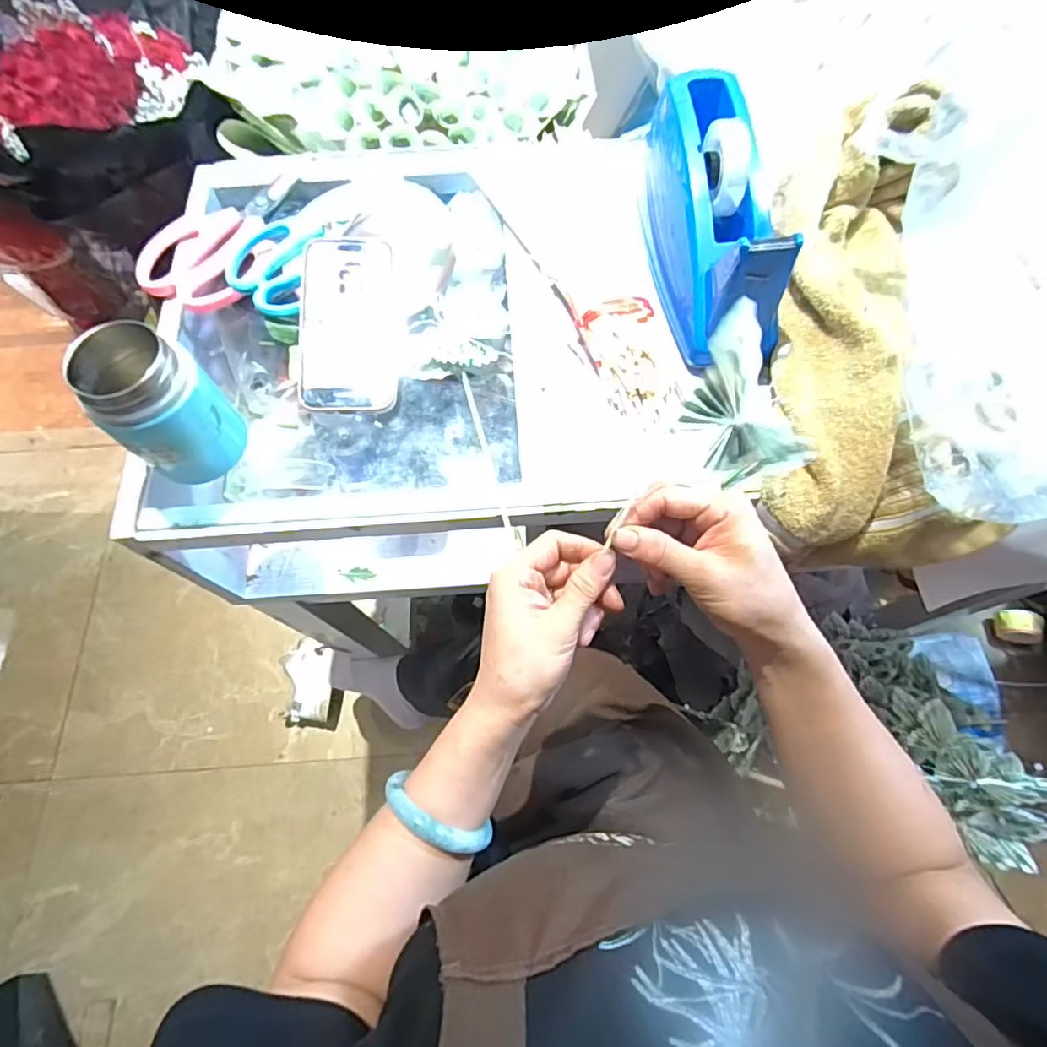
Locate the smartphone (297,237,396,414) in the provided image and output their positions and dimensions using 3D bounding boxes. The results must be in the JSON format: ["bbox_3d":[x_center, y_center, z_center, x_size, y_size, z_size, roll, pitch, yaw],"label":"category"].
[{"bbox_3d":[-0.138,-0.158,0.451,0.070,0.005,0.144,-1,81,-12],"label":"smartphone"}]

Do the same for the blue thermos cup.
[{"bbox_3d":[-0.245,-0.079,0.389,0.063,0.104,0.066,0,67,1],"label":"blue thermos cup"}]

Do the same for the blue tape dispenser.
[{"bbox_3d":[0.147,-0.236,0.436,0.069,0.112,0.225,-9,80,-3],"label":"blue tape dispenser"}]

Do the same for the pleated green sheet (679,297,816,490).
[{"bbox_3d":[0.124,-0.063,0.321,0.061,0.009,0.100,-38,111,-7],"label":"pleated green sheet"}]

